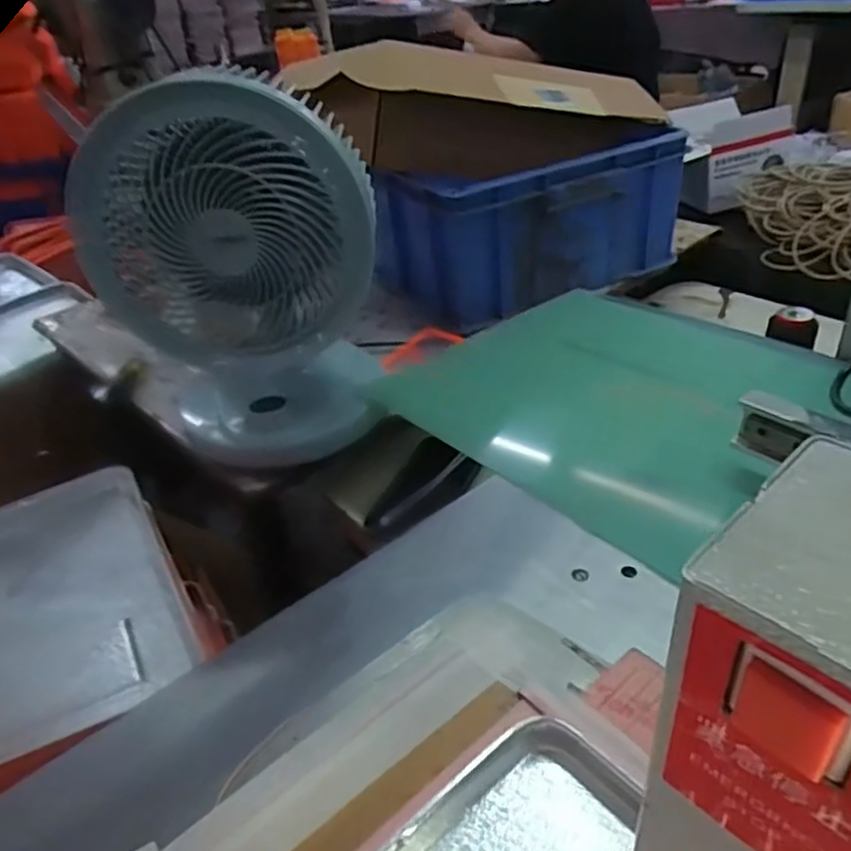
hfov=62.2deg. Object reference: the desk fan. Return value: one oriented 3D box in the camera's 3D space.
[{"bbox_3d":[-0.165,-0.131,0.615,0.213,0.299,0.175,-20,36,-18],"label":"desk fan"}]

